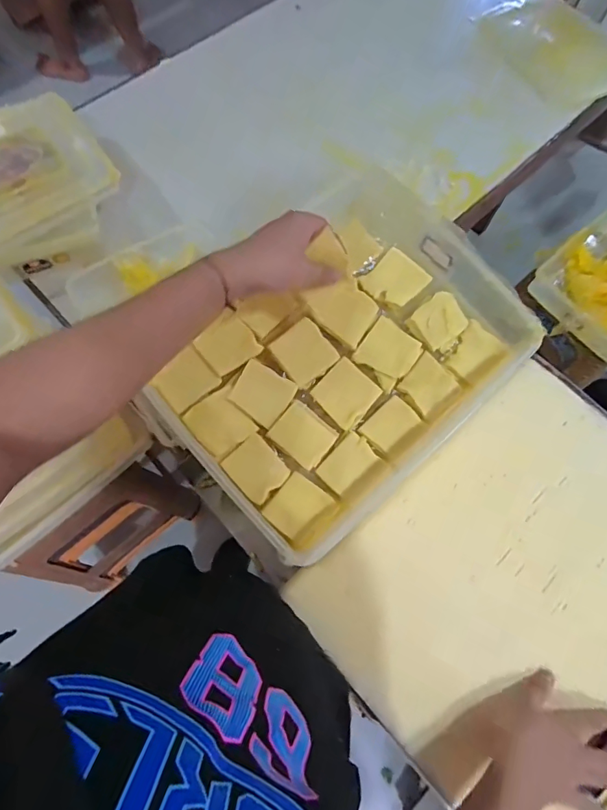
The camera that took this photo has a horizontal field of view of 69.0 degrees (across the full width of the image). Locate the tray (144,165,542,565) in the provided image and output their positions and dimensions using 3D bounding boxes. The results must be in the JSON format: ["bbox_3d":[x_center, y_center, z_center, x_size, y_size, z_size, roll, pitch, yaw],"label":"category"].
[{"bbox_3d":[0.044,-0.055,0.488,0.285,0.063,0.387,41,74,14],"label":"tray"}]

